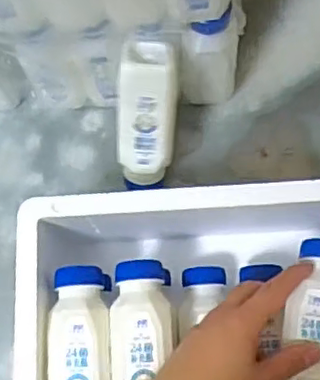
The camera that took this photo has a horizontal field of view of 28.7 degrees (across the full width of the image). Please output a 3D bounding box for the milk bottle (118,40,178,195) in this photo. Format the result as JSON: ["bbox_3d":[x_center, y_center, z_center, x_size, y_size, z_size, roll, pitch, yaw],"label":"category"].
[{"bbox_3d":[-0.012,-0.060,0.572,0.050,0.158,0.051,3,37,0],"label":"milk bottle"}]

